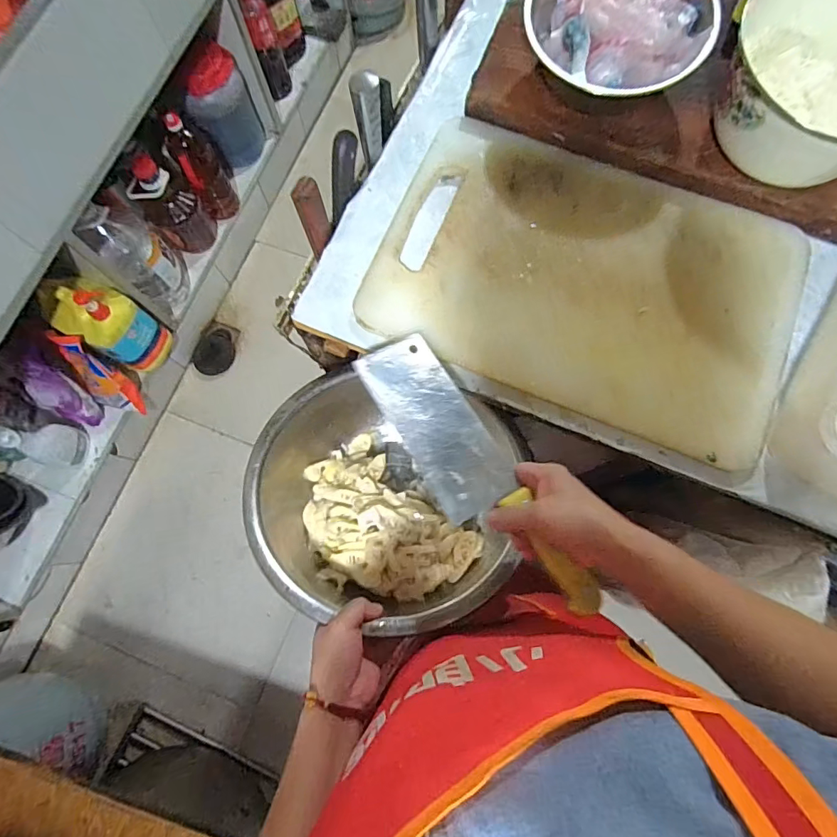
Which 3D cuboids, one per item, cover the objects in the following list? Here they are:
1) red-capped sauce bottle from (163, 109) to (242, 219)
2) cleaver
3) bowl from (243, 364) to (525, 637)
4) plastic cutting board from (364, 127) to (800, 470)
[{"bbox_3d":[-0.573,-0.659,1.270,0.095,0.284,0.096,-28,77,-6],"label":"red-capped sauce bottle"},{"bbox_3d":[0.046,0.042,0.414,0.078,0.019,0.283,-35,71,-7],"label":"cleaver"},{"bbox_3d":[-0.039,0.088,0.532,0.286,0.133,0.236,10,76,4],"label":"bowl"},{"bbox_3d":[0.179,-0.154,0.508,0.432,0.018,0.298,21,77,6],"label":"plastic cutting board"}]

